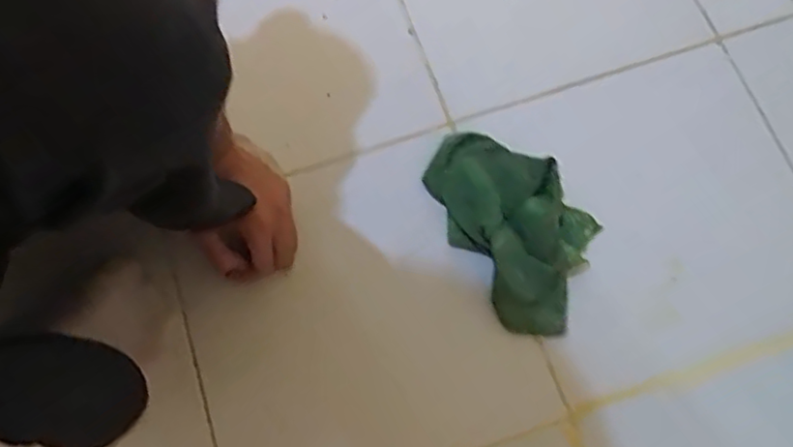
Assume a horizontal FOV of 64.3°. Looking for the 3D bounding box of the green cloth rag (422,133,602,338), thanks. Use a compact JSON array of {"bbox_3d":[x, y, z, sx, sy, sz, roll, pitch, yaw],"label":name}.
[{"bbox_3d":[0.112,-0.002,0.575,0.119,0.046,0.198,-29,75,-10],"label":"green cloth rag"}]

